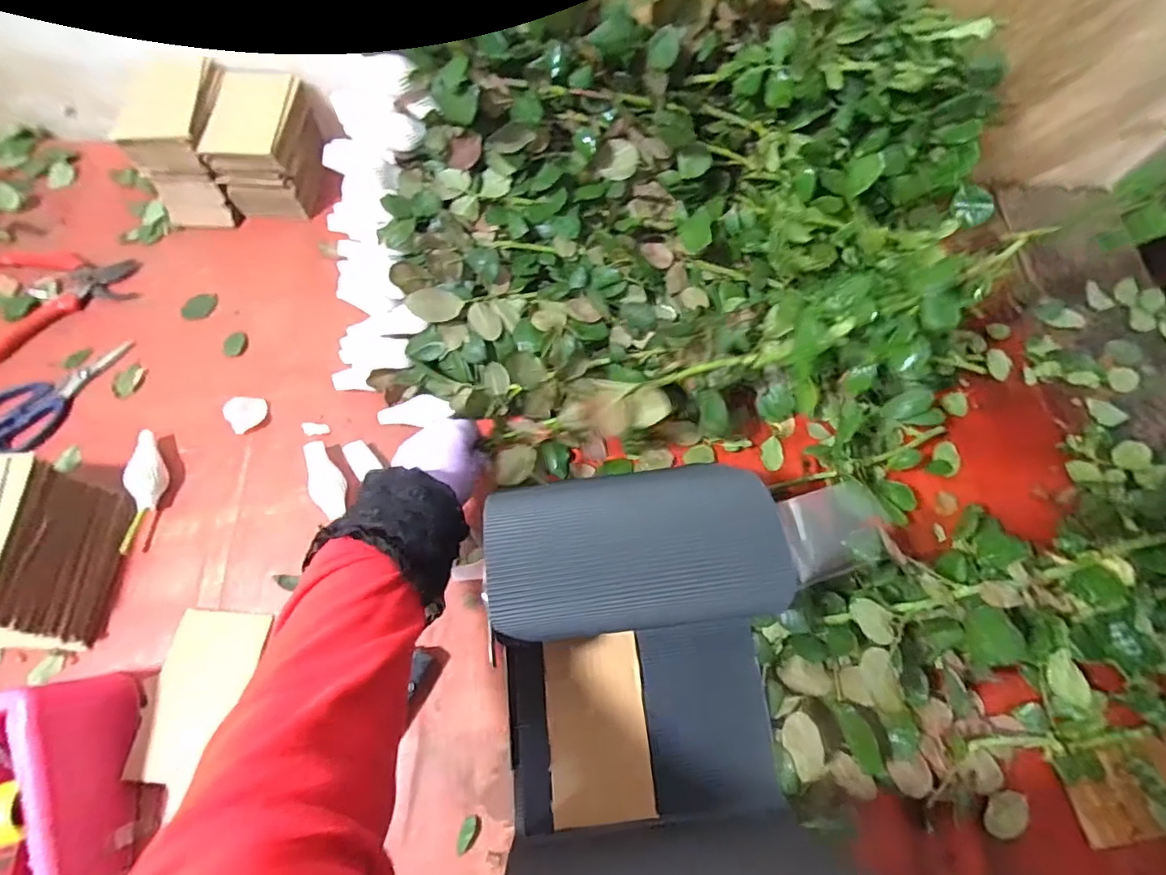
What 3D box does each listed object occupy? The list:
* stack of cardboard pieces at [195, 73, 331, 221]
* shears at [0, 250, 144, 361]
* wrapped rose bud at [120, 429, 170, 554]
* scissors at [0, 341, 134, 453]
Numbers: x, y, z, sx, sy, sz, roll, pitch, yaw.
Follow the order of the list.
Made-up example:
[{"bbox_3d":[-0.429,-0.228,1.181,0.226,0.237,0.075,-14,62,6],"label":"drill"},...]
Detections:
[{"bbox_3d":[-0.384,-0.360,0.687,0.098,0.099,0.137,5,67,0],"label":"stack of cardboard pieces"},{"bbox_3d":[-0.622,-0.182,0.658,0.156,0.016,0.156,-25,71,-12],"label":"shears"},{"bbox_3d":[-0.449,0.053,0.567,0.028,0.030,0.125,0,67,-8],"label":"wrapped rose bud"},{"bbox_3d":[-0.566,-0.044,0.605,0.087,0.018,0.159,40,63,13],"label":"scissors"}]

